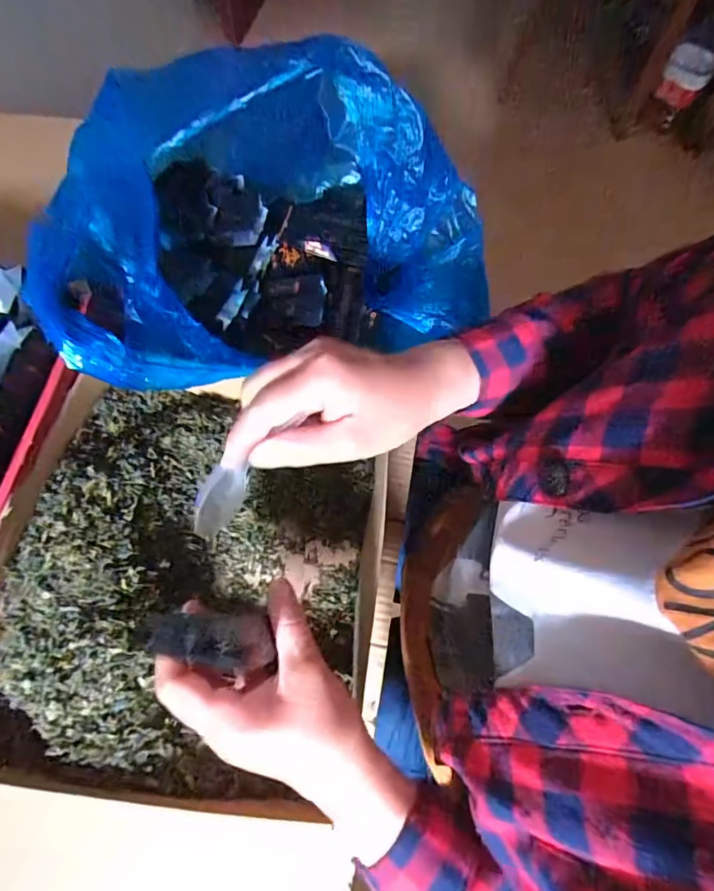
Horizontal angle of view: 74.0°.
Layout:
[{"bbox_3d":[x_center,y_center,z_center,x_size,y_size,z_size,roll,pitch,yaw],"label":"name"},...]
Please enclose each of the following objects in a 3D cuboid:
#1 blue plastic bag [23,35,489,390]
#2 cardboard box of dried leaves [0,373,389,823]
[{"bbox_3d":[-0.079,-0.211,0.441,0.377,0.209,0.284,-20,71,-10],"label":"blue plastic bag"},{"bbox_3d":[-0.125,0.095,0.392,0.297,0.089,0.317,6,68,0],"label":"cardboard box of dried leaves"}]

